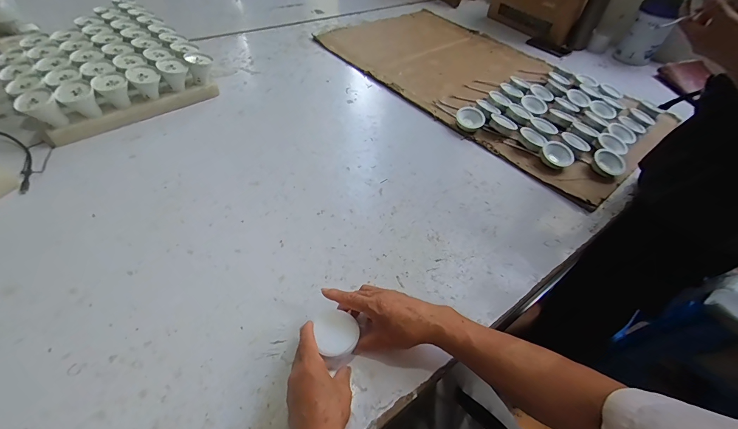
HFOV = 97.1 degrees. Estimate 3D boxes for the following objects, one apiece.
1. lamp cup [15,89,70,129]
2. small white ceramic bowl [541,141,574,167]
[{"bbox_3d":[-0.667,-0.215,0.665,0.062,0.053,0.059,3,49,-3],"label":"lamp cup"},{"bbox_3d":[0.440,-0.141,0.766,0.068,0.029,0.057,20,50,12],"label":"small white ceramic bowl"}]

